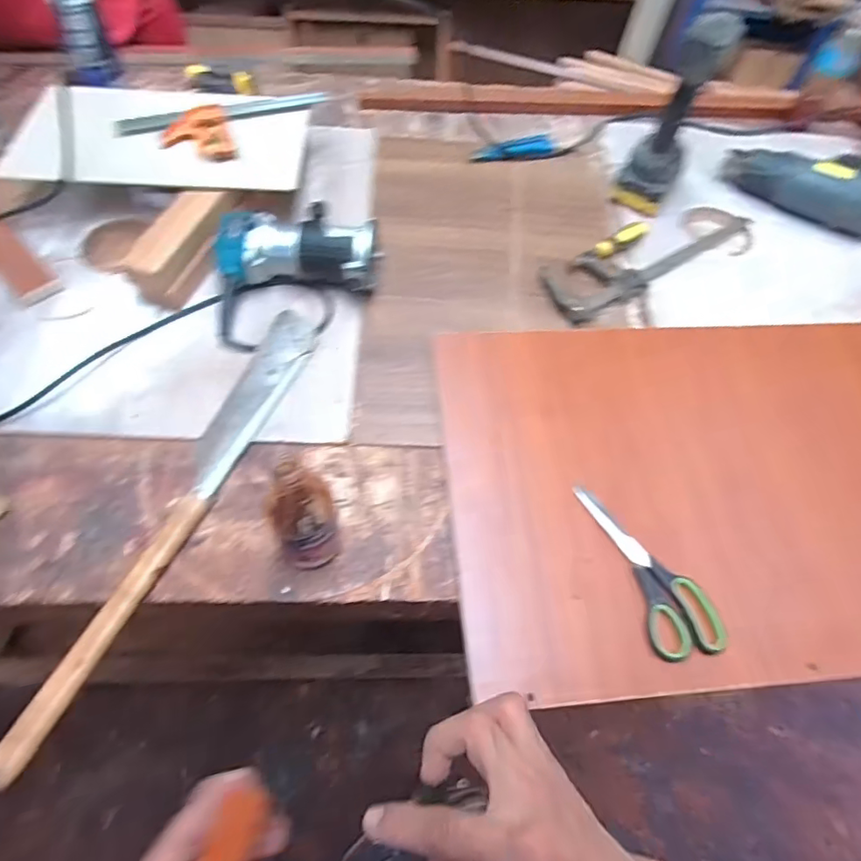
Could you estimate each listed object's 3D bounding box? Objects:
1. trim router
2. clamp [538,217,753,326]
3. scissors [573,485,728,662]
[{"bbox_3d":[-0.167,-0.231,0.683,0.195,0.077,0.110,2,58,-3],"label":"trim router"},{"bbox_3d":[0.335,-0.251,0.765,0.386,0.025,0.099,-22,62,-17],"label":"clamp"},{"bbox_3d":[0.218,0.131,0.526,0.073,0.010,0.181,-14,60,-12],"label":"scissors"}]

